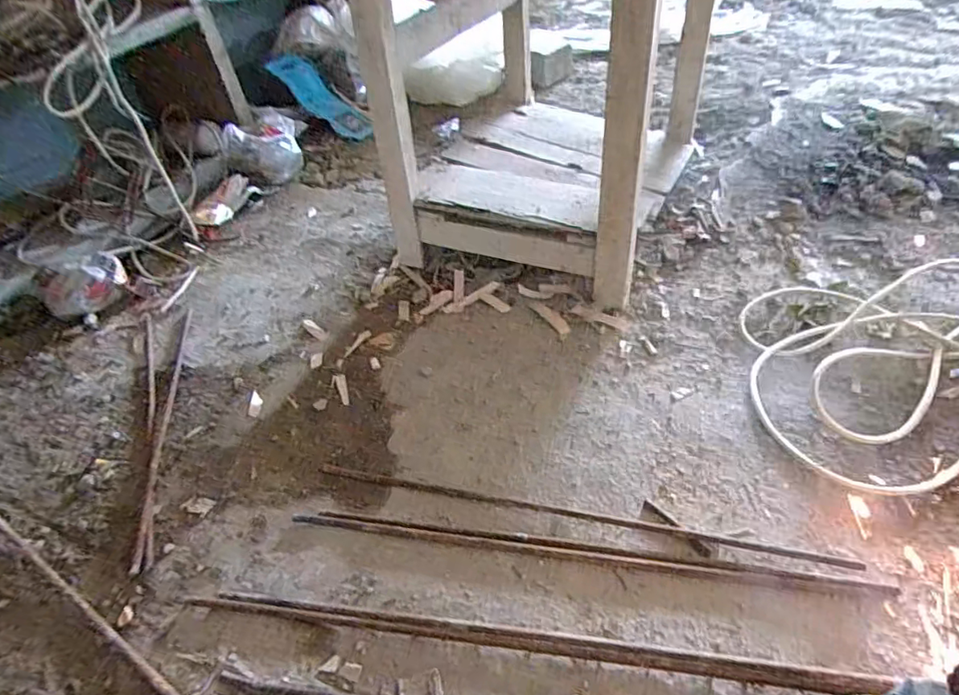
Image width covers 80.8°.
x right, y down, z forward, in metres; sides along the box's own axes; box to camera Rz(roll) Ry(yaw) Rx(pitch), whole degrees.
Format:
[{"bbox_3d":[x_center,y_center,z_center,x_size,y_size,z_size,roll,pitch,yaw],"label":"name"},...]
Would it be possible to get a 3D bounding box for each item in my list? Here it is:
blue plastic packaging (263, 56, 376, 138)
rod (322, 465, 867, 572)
[{"bbox_3d":[-0.475,-0.750,1.706,0.328,0.031,0.118,40,49,-10],"label":"blue plastic packaging"},{"bbox_3d":[0.098,0.200,0.691,0.643,0.007,0.014,7,44,15],"label":"rod"}]

